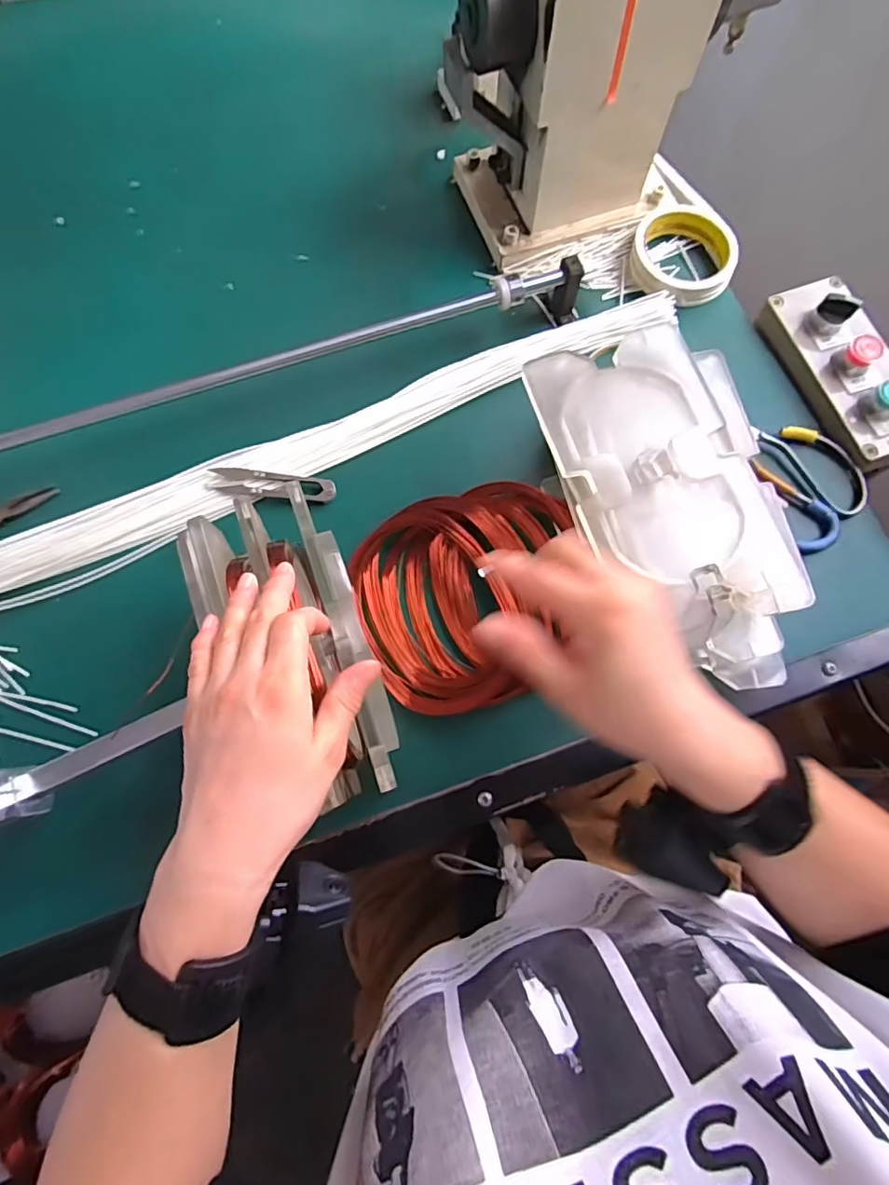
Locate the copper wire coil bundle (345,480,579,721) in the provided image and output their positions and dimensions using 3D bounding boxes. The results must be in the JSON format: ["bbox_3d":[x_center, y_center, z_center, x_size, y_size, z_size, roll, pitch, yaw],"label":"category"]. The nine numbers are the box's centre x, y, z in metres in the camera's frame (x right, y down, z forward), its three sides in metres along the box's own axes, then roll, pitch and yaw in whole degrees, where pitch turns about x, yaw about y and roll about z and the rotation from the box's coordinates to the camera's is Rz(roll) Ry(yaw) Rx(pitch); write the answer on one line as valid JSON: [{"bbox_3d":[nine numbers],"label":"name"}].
[{"bbox_3d":[0.023,-0.001,0.402,0.171,0.047,0.159,0,74,1],"label":"copper wire coil bundle"}]

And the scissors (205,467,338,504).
[{"bbox_3d":[-0.142,-0.088,0.442,0.103,0.008,0.022,7,74,3],"label":"scissors"}]

